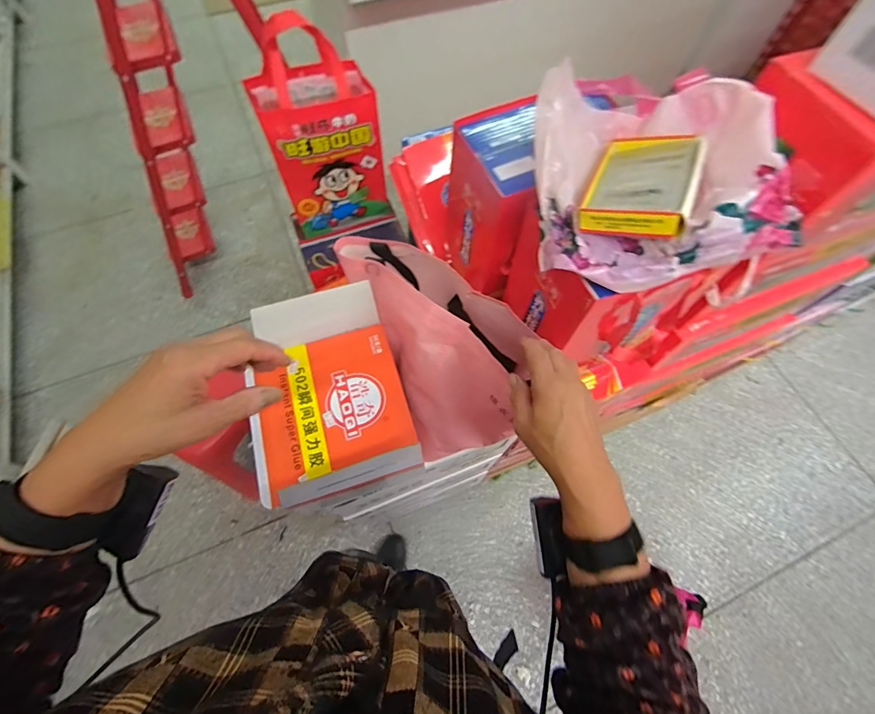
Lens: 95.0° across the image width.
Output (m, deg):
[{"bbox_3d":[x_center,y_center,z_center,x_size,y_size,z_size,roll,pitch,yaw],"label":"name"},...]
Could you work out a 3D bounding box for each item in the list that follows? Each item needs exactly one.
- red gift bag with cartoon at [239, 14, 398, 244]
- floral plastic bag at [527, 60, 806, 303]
[{"bbox_3d":[-0.264,-0.503,0.937,0.242,0.438,0.138,-18,67,-9],"label":"red gift bag with cartoon"},{"bbox_3d":[0.230,-0.206,0.440,0.239,0.081,0.278,-4,66,-3],"label":"floral plastic bag"}]

